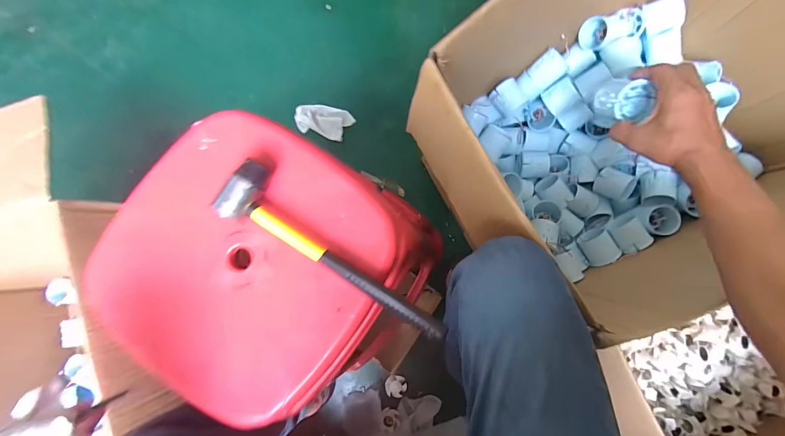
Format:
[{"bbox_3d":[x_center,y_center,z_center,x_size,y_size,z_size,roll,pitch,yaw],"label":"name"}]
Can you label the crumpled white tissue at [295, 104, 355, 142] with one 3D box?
[{"bbox_3d":[-0.165,-0.231,0.822,0.134,0.022,0.074,11,83,5],"label":"crumpled white tissue"}]

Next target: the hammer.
[{"bbox_3d":[-0.060,0.041,0.324,0.242,0.036,0.055,39,87,8],"label":"hammer"}]

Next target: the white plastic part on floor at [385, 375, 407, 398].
[{"bbox_3d":[0.007,0.360,0.735,0.045,0.012,0.041,14,84,6],"label":"white plastic part on floor"}]

